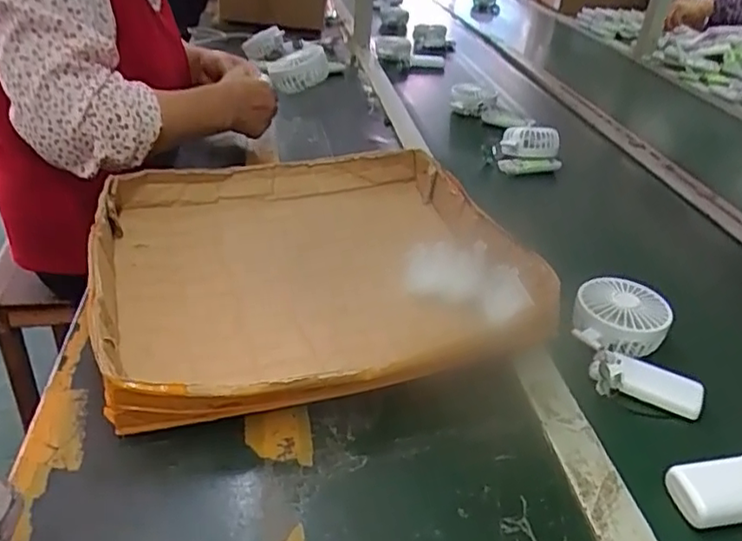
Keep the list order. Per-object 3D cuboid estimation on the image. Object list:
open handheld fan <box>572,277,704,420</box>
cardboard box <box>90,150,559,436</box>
[{"bbox_3d":[0.243,0.062,0.578,0.090,0.039,0.152,1,33,-3],"label":"open handheld fan"},{"bbox_3d":[-0.063,-0.012,0.638,0.414,0.070,0.386,-11,35,-21],"label":"cardboard box"}]

